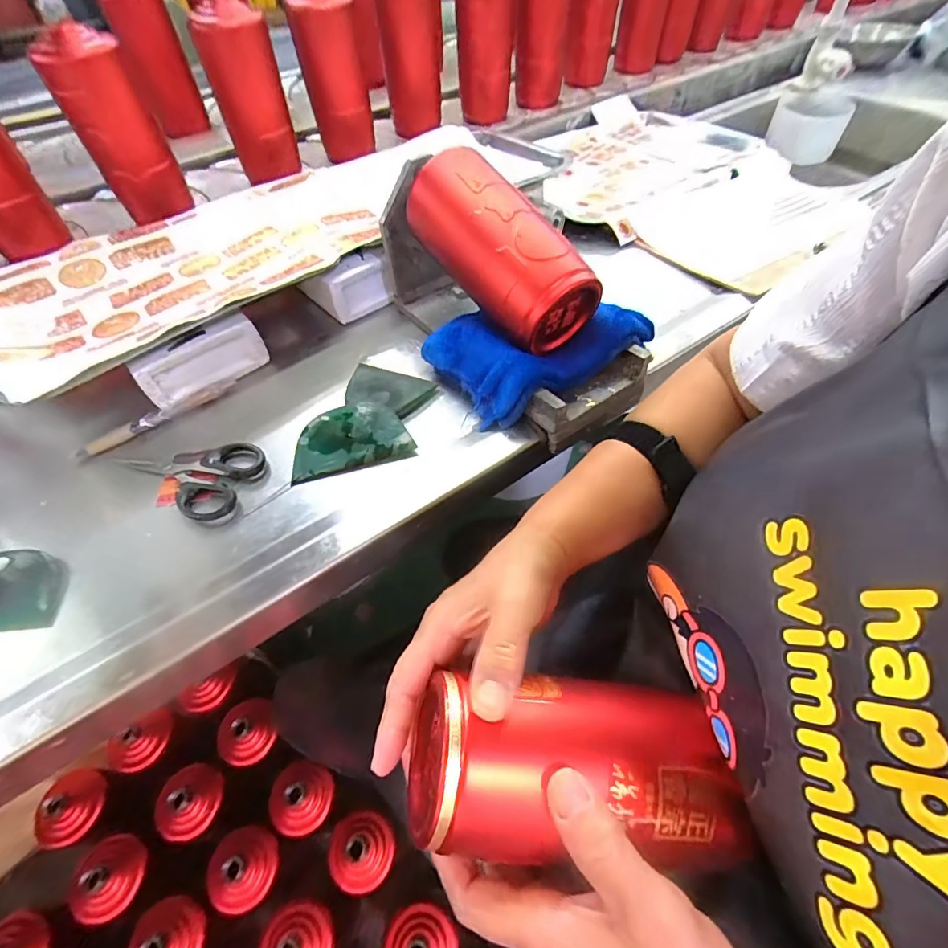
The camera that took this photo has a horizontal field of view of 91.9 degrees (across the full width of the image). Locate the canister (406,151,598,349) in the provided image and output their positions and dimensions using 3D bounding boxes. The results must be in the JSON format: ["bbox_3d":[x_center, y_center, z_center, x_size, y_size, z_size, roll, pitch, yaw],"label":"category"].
[{"bbox_3d":[0.014,-0.181,0.366,0.069,0.071,0.182,-36,76,-22],"label":"canister"}]

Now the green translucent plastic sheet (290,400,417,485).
[{"bbox_3d":[-0.099,-0.030,0.369,0.093,0.018,0.053,-12,55,-8],"label":"green translucent plastic sheet"}]

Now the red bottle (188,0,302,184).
[{"bbox_3d":[-0.278,-0.466,0.573,0.083,0.169,0.061,-37,62,-23],"label":"red bottle"}]

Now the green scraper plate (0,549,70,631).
[{"bbox_3d":[-0.324,0.079,0.312,0.083,0.014,0.051,-3,54,-1],"label":"green scraper plate"}]

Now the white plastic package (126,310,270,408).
[{"bbox_3d":[-0.242,-0.103,0.409,0.105,0.052,0.018,-31,60,-20],"label":"white plastic package"}]

